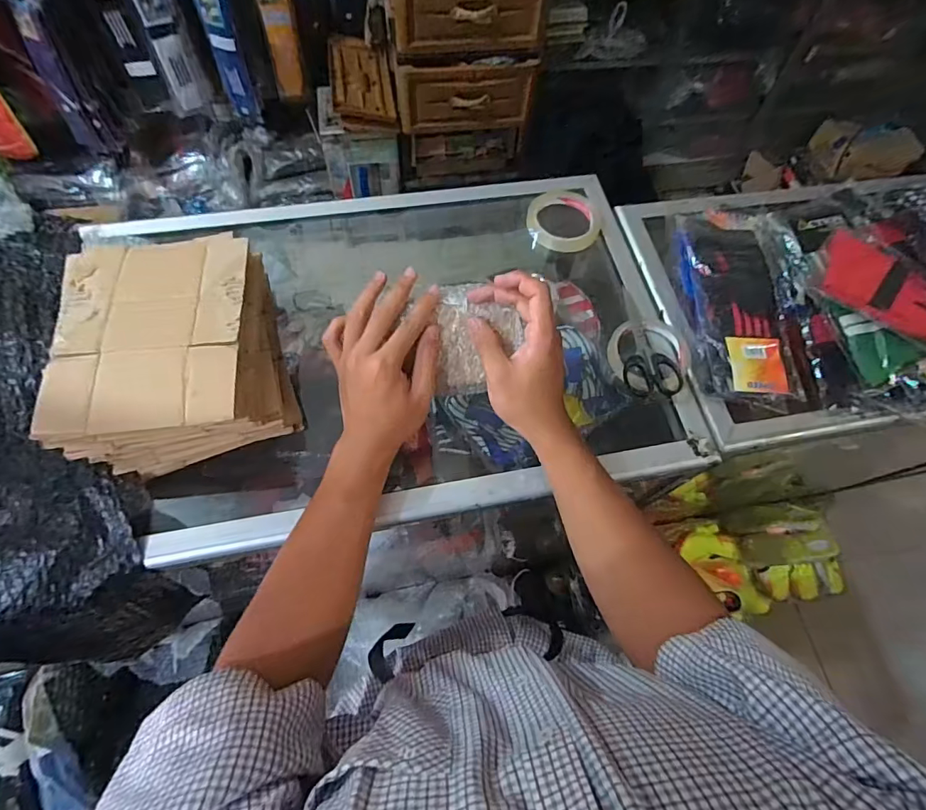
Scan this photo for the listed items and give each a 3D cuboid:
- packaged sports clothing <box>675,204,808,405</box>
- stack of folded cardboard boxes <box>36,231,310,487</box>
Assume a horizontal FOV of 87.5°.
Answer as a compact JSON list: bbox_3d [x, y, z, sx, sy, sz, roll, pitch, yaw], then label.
[{"bbox_3d":[0.337,-0.136,0.600,0.118,0.046,0.266,3,65,-2],"label":"packaged sports clothing"},{"bbox_3d":[-0.279,-0.054,0.481,0.181,0.093,0.206,-11,66,-9],"label":"stack of folded cardboard boxes"}]

